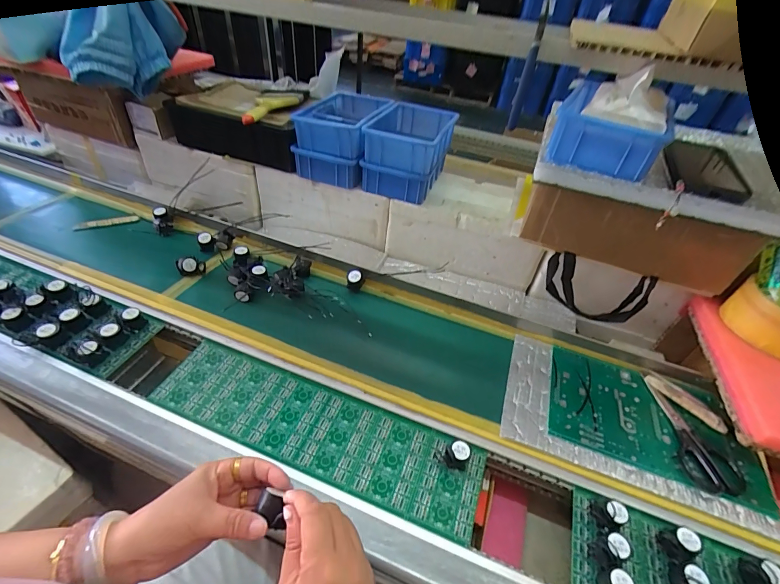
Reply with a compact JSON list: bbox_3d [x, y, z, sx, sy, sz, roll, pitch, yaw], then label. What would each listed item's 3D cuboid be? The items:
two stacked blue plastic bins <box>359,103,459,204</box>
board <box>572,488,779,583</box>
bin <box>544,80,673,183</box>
[{"bbox_3d":[0.039,-0.273,0.734,0.138,0.122,0.190,17,44,12],"label":"two stacked blue plastic bins"},{"bbox_3d":[0.271,0.272,0.359,0.172,0.033,0.096,17,44,12],"label":"board"},{"bbox_3d":[0.293,-0.223,0.508,0.122,0.068,0.169,21,45,16],"label":"bin"}]

